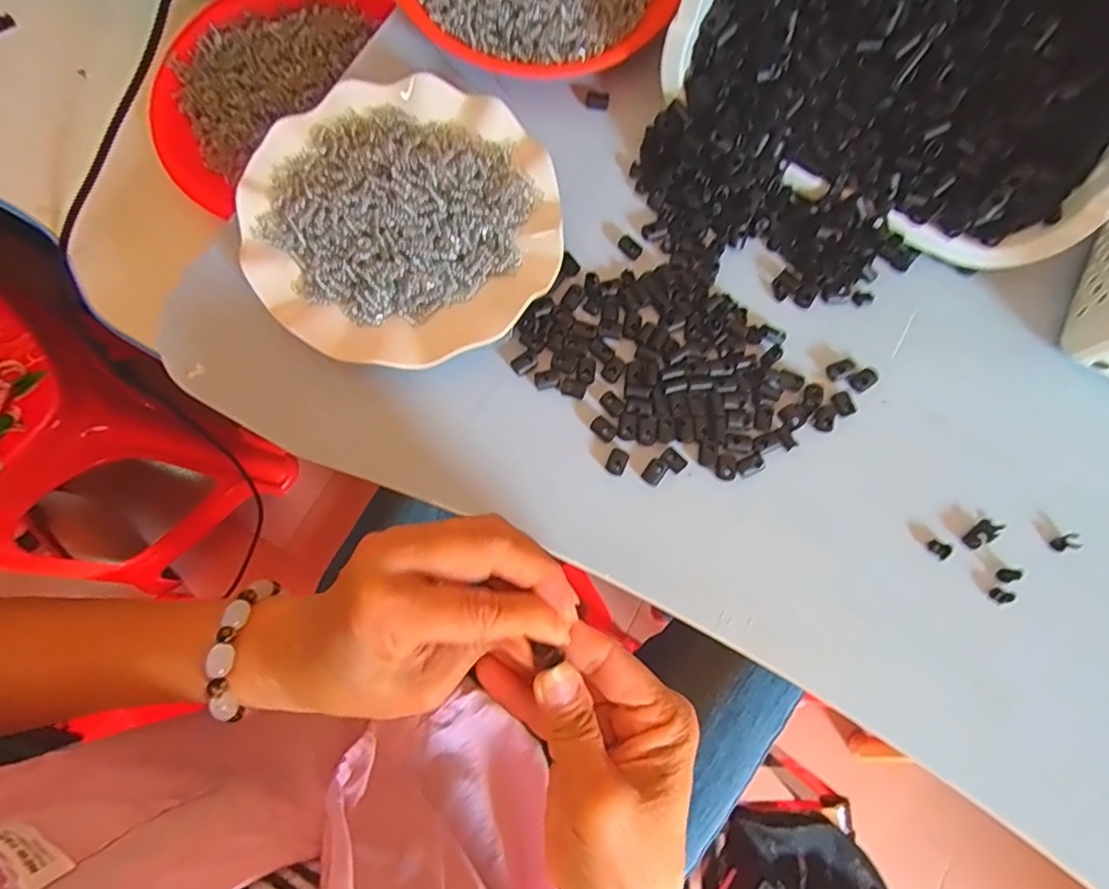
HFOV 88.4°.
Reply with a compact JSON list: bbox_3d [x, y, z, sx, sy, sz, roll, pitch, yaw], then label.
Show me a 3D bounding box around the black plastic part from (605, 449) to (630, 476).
[{"bbox_3d":[0.037,0.010,0.330,0.011,0.005,0.014,24,80,6],"label":"black plastic part"}]

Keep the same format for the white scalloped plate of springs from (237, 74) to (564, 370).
[{"bbox_3d":[-0.088,-0.134,0.340,0.177,0.030,0.179,-3,78,1],"label":"white scalloped plate of springs"}]

